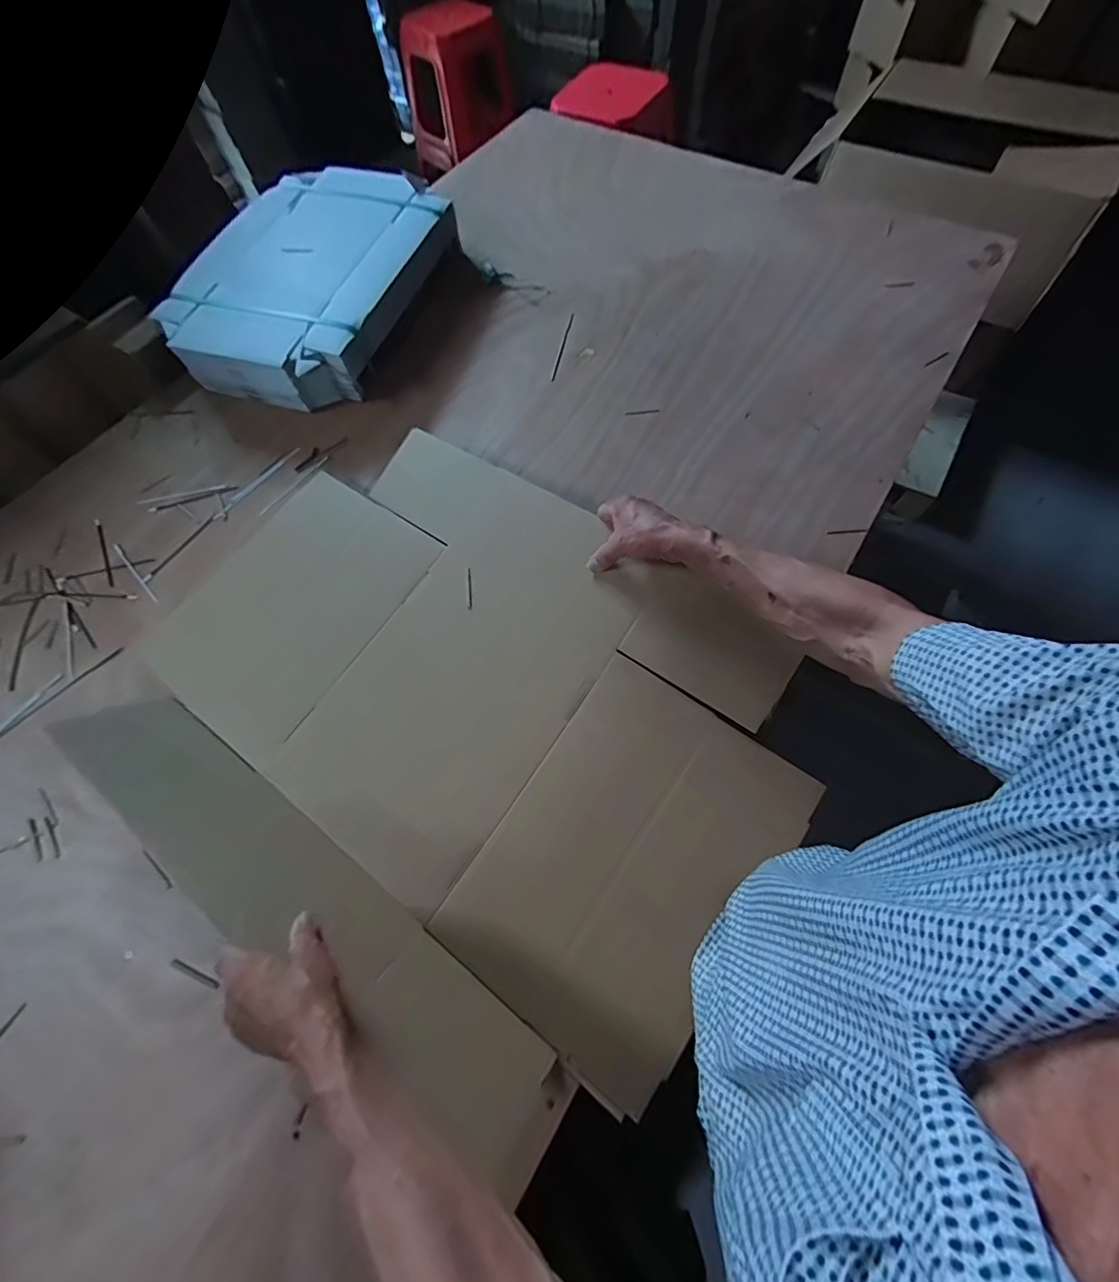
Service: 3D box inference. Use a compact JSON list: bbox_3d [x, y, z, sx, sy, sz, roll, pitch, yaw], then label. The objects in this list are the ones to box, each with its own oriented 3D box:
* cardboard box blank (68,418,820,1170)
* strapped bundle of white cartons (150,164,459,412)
[{"bbox_3d":[-0.152,0.083,0.613,0.810,0.109,0.600,34,72,16],"label":"cardboard box blank"},{"bbox_3d":[-0.456,-0.661,0.925,0.365,0.129,0.500,14,68,9],"label":"strapped bundle of white cartons"}]

